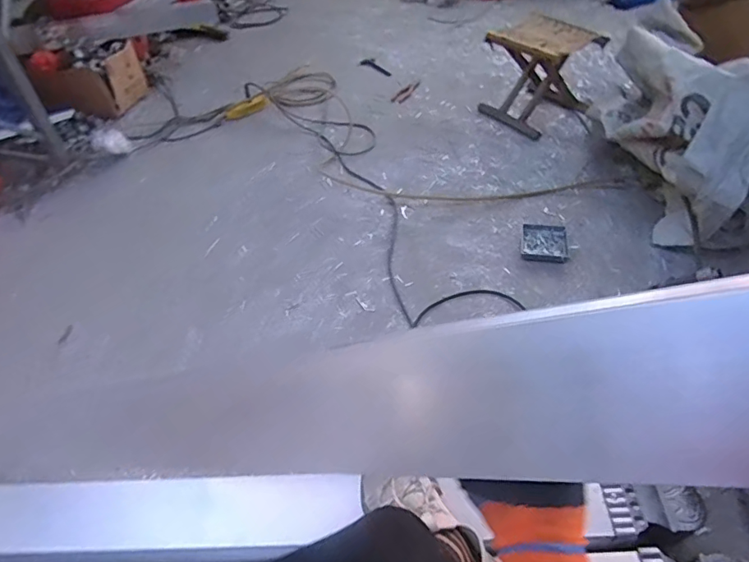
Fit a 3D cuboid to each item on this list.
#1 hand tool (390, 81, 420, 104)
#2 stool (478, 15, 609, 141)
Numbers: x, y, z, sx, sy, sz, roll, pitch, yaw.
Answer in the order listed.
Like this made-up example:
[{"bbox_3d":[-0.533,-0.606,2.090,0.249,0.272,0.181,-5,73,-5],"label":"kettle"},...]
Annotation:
[{"bbox_3d":[0.120,-0.703,1.866,0.046,0.010,0.180,23,53,22],"label":"hand tool"},{"bbox_3d":[0.538,-0.661,1.606,0.284,0.262,0.256,-25,50,-17],"label":"stool"}]

